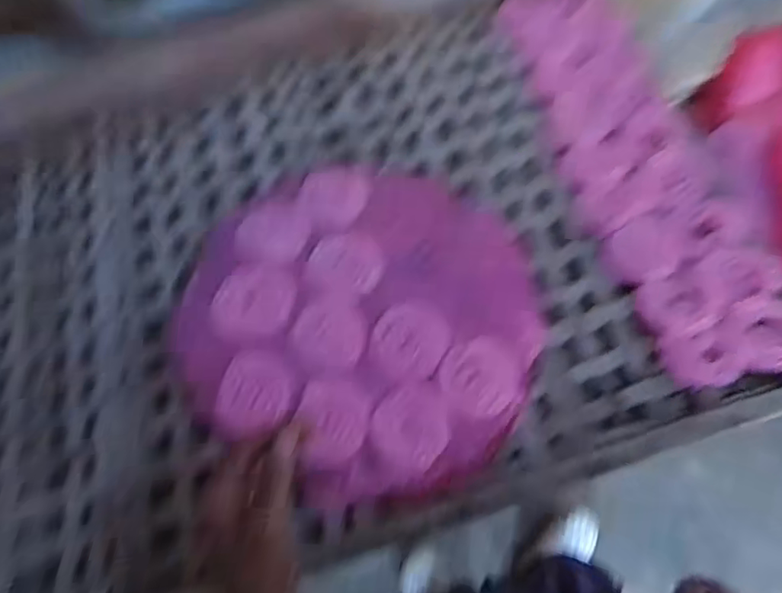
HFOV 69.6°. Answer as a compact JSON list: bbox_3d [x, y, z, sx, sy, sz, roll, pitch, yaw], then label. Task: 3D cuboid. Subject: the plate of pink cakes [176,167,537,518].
[{"bbox_3d":[-0.029,0.013,0.574,0.357,0.026,0.332,-1,65,3],"label":"plate of pink cakes"}]

